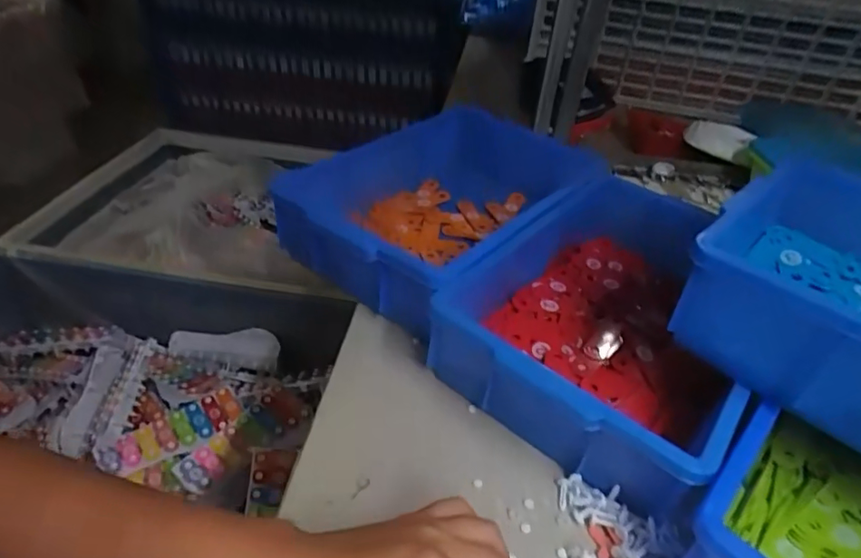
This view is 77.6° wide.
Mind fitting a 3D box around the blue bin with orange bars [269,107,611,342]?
[{"bbox_3d":[0.011,-0.092,0.646,0.269,0.103,0.347,30,45,29],"label":"blue bin with orange bars"}]

